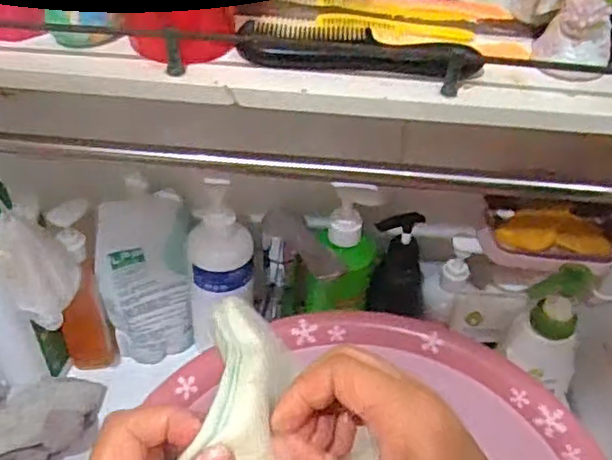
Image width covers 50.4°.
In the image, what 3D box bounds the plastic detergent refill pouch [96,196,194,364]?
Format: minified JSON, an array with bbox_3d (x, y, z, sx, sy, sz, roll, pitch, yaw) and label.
[{"bbox_3d":[-0.164,0.052,0.670,0.090,0.186,0.058,-7,44,-13],"label":"plastic detergent refill pouch"}]

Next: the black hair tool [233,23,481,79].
[{"bbox_3d":[0.037,-0.127,0.470,0.173,0.018,0.037,10,43,6],"label":"black hair tool"}]

